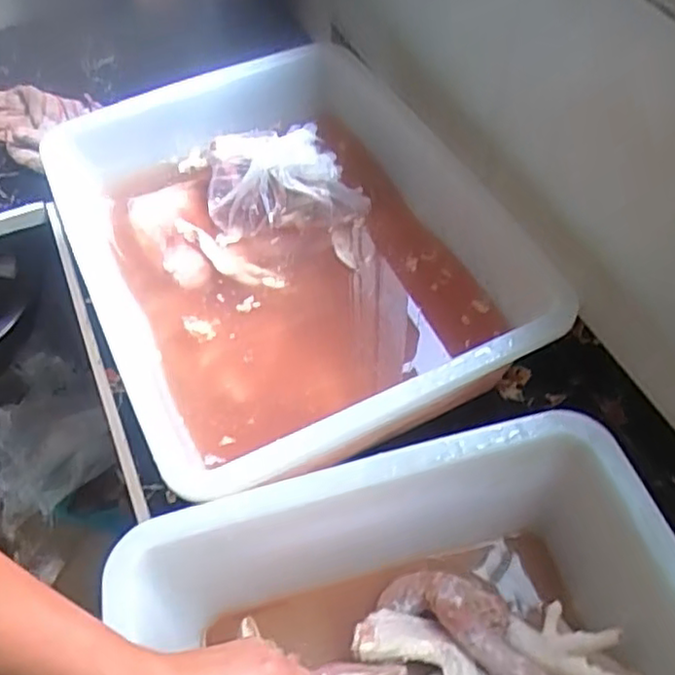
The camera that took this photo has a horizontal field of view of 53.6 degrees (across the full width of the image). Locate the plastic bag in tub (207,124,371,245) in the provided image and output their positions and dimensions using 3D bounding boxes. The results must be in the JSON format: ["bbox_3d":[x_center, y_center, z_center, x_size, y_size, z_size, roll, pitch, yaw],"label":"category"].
[{"bbox_3d":[-0.056,-0.166,0.726,0.175,0.094,0.083,1,55,3],"label":"plastic bag in tub"}]

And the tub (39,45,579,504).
[{"bbox_3d":[-0.059,-0.105,0.681,0.366,0.130,0.469,-21,57,-12],"label":"tub"}]

